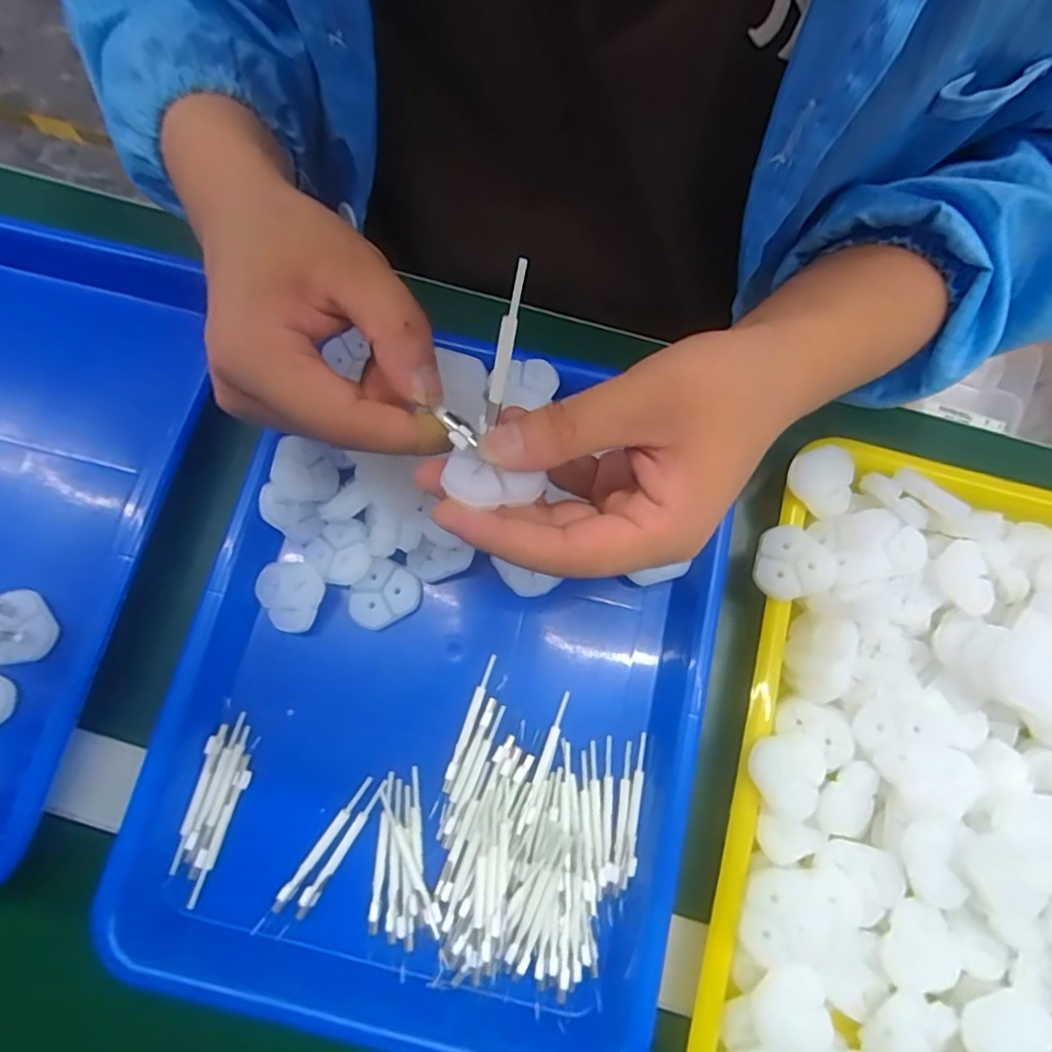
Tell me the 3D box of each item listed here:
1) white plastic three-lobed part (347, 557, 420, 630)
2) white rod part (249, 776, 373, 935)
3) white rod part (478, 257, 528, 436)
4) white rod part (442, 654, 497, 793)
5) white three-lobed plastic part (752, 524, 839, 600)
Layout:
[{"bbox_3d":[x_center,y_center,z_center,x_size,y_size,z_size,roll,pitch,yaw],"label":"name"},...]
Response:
[{"bbox_3d":[-0.075,0.037,0.316,0.030,0.011,0.036,42,79,8],"label":"white plastic three-lobed part"},{"bbox_3d":[-0.101,0.157,0.287,0.006,0.006,0.080,35,79,6],"label":"white rod part"},{"bbox_3d":[-0.007,-0.059,0.199,0.006,0.004,0.055,19,122,6],"label":"white rod part"},{"bbox_3d":[-0.028,0.099,0.303,0.006,0.004,0.068,19,77,3],"label":"white rod part"},{"bbox_3d":[0.134,0.018,0.297,0.036,0.010,0.037,15,77,2],"label":"white three-lobed plastic part"}]

